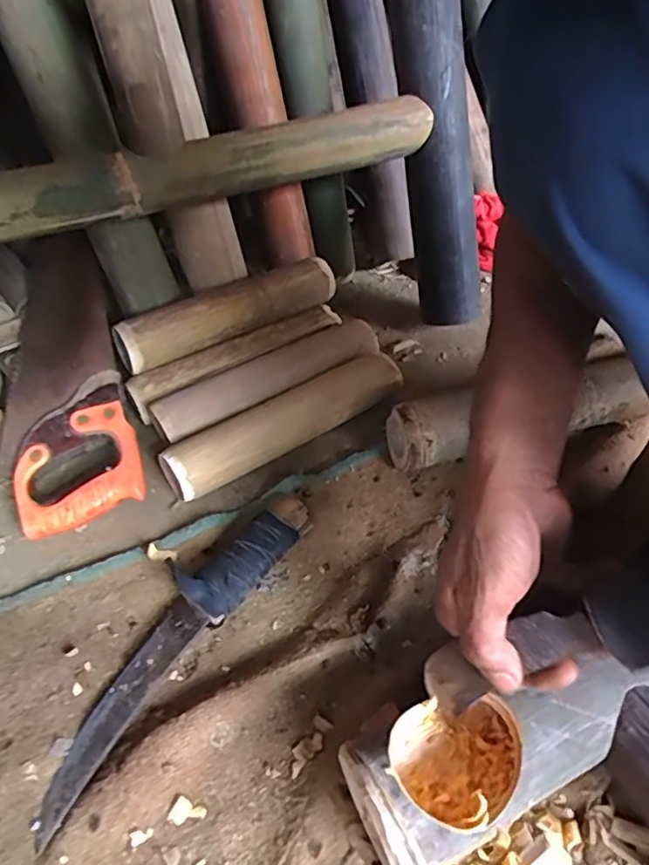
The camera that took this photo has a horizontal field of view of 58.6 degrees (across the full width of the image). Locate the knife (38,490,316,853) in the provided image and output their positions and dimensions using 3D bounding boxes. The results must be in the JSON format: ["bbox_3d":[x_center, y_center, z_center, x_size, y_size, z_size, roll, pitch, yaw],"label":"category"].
[{"bbox_3d":[-0.115,0.154,0.453,0.059,0.033,0.288,22,49,25],"label":"knife"}]

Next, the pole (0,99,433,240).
[{"bbox_3d":[-0.161,-0.258,0.581,0.602,0.060,0.047,-20,46,-16],"label":"pole"}]

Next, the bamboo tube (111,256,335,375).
[{"bbox_3d":[-0.111,-0.141,0.670,0.258,0.061,0.048,-25,47,-21],"label":"bamboo tube"}]

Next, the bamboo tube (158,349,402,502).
[{"bbox_3d":[-0.039,-0.010,0.608,0.265,0.052,0.053,-27,48,-22],"label":"bamboo tube"}]

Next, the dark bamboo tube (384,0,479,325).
[{"bbox_3d":[0.122,-0.373,0.655,0.078,0.493,0.060,-15,24,-11],"label":"dark bamboo tube"}]

